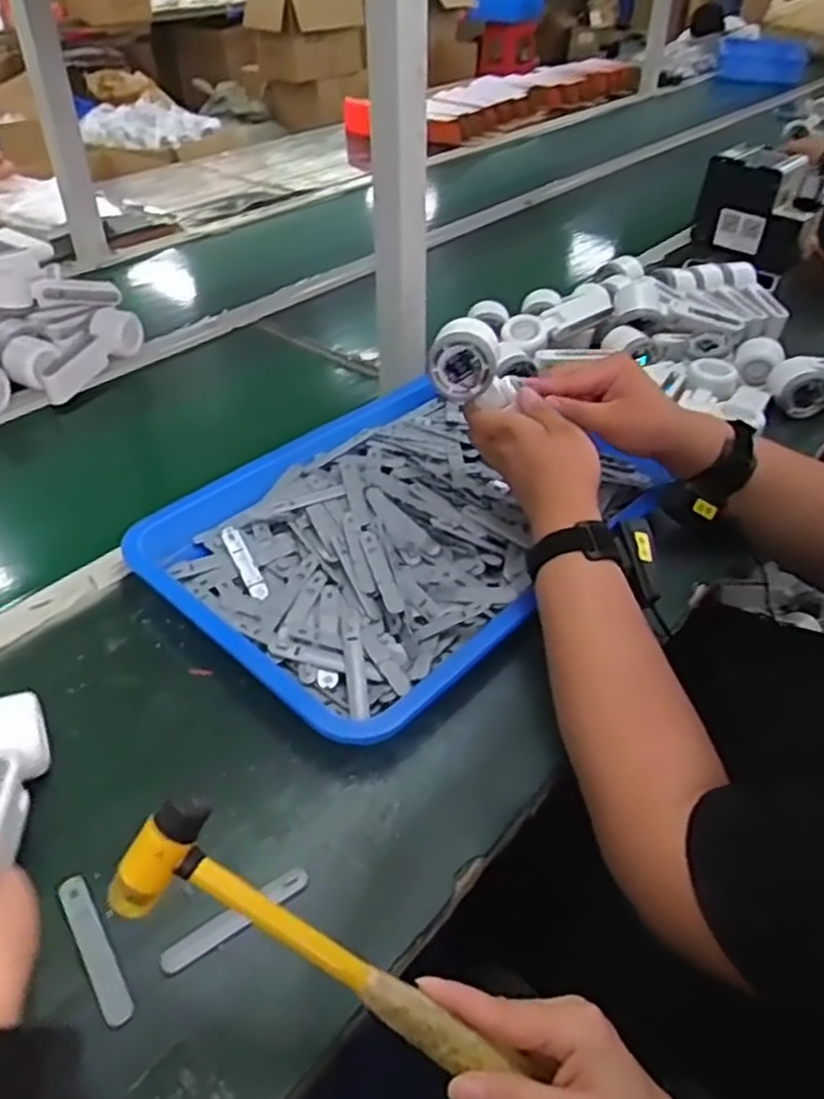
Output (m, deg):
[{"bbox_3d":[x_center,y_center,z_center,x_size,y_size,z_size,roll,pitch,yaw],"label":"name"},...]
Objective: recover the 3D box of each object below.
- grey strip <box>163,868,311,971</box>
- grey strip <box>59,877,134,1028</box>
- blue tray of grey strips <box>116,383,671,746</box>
[{"bbox_3d":[-0.106,0.224,0.470,0.095,0.005,0.016,-25,46,-27],"label":"grey strip"},{"bbox_3d":[-0.188,0.235,0.457,0.016,0.004,0.095,-28,52,-23],"label":"grey strip"},{"bbox_3d":[-0.017,-0.026,0.733,0.347,0.050,0.426,31,49,31],"label":"blue tray of grey strips"}]

